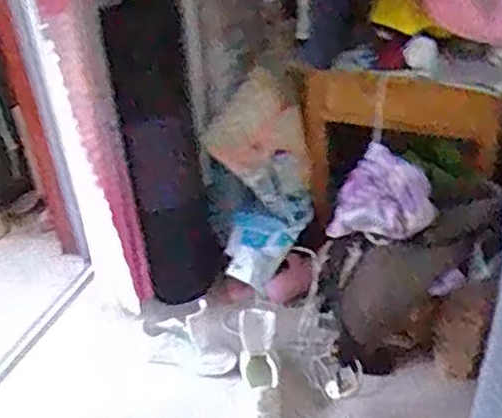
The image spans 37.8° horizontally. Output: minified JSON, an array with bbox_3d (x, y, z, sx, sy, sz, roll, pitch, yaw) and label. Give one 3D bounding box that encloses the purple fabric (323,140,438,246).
[{"bbox_3d":[0.333,-0.036,1.855,0.261,0.166,0.228,4,33,17],"label":"purple fabric"}]

